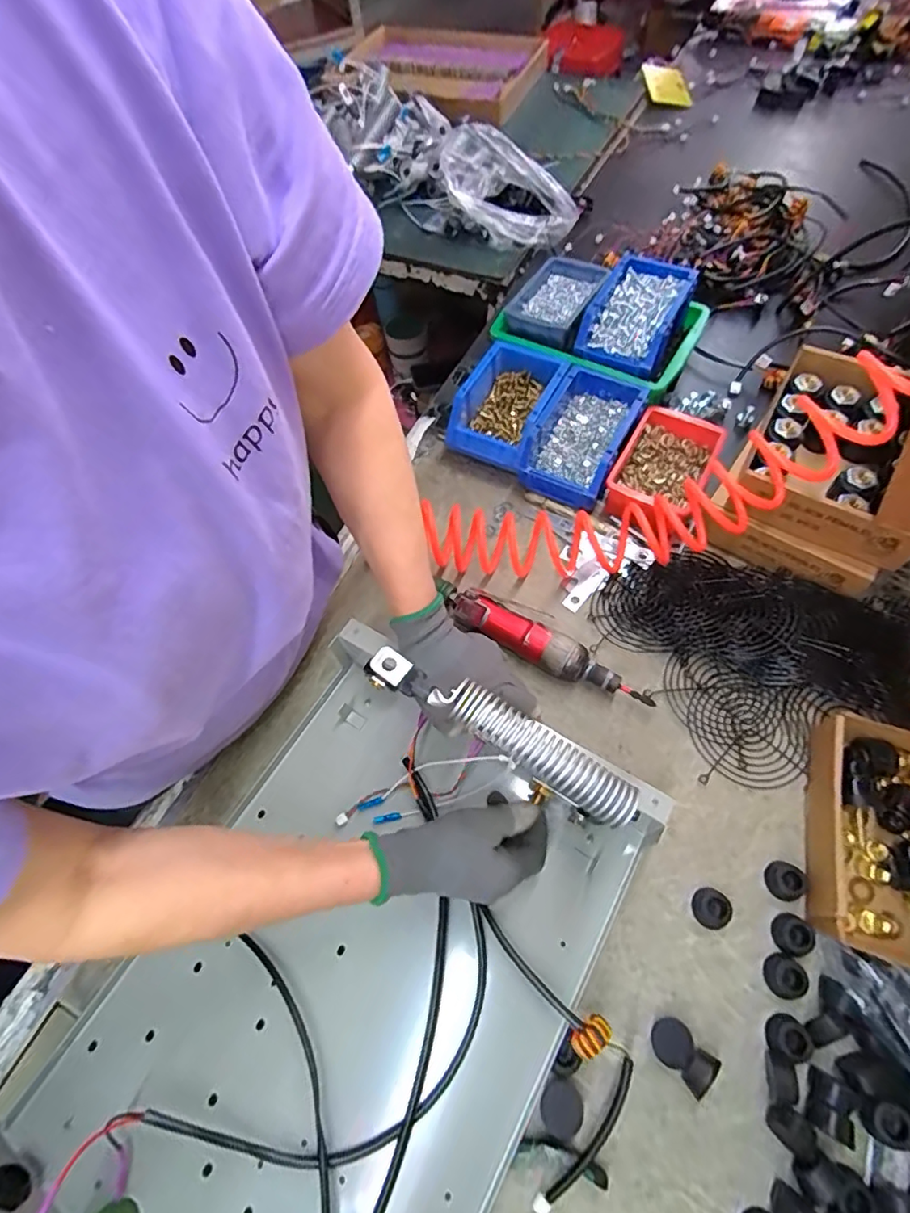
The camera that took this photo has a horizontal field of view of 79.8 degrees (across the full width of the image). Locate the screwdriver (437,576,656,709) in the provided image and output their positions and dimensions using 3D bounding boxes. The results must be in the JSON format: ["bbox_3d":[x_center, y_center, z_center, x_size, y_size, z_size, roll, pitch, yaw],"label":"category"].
[{"bbox_3d":[0.086,0.036,0.567,0.237,0.034,0.047,27,67,17],"label":"screwdriver"}]

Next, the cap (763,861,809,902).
[{"bbox_3d":[0.281,0.234,0.463,0.027,0.017,0.029,-2,62,3],"label":"cap"}]

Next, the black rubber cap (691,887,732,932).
[{"bbox_3d":[0.216,0.255,0.458,0.027,0.013,0.031,3,62,6],"label":"black rubber cap"}]

